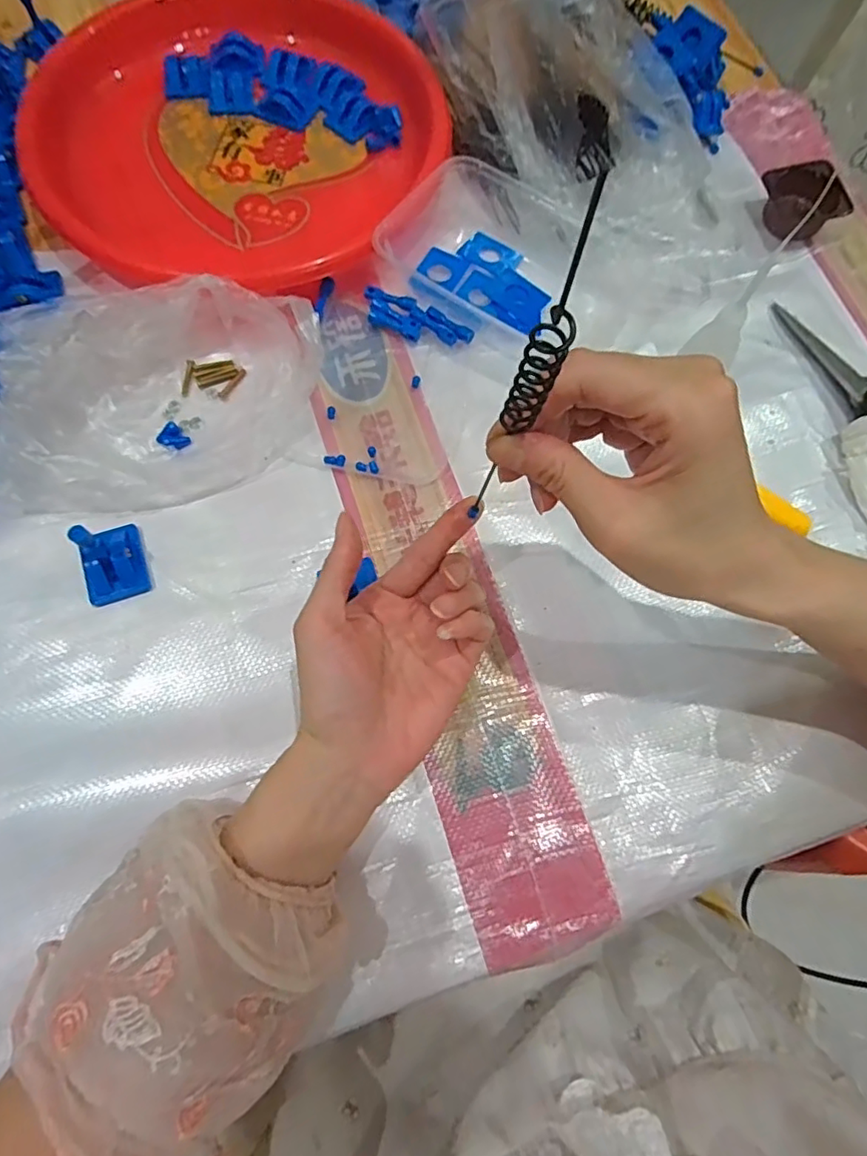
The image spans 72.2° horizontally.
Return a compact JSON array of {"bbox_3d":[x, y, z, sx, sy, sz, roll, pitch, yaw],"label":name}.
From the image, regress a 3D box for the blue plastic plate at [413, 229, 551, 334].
[{"bbox_3d":[0.042,-0.216,0.424,0.097,0.004,0.061,31,73,8],"label":"blue plastic plate"}]

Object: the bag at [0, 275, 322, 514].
[{"bbox_3d":[-0.173,-0.121,0.349,0.206,0.082,0.136,-7,72,-5],"label":"bag"}]

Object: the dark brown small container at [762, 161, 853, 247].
[{"bbox_3d":[0.277,-0.283,0.446,0.049,0.031,0.044,-5,72,-4],"label":"dark brown small container"}]

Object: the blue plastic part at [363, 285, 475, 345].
[{"bbox_3d":[-0.013,-0.177,0.412,0.079,0.011,0.029,25,73,6],"label":"blue plastic part"}]

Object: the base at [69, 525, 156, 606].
[{"bbox_3d":[-0.189,-0.013,0.338,0.032,0.044,0.043,-21,74,-9],"label":"base"}]

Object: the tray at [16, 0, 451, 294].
[{"bbox_3d":[-0.140,-0.324,0.434,0.274,0.045,0.280,22,72,5],"label":"tray"}]

